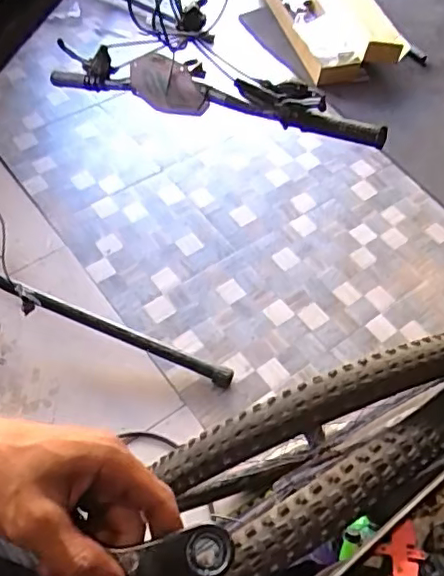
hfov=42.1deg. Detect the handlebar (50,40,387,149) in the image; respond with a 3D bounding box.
[{"bbox_3d":[-0.062,-0.370,1.048,0.745,0.123,0.082,20,61,27],"label":"handlebar"}]

